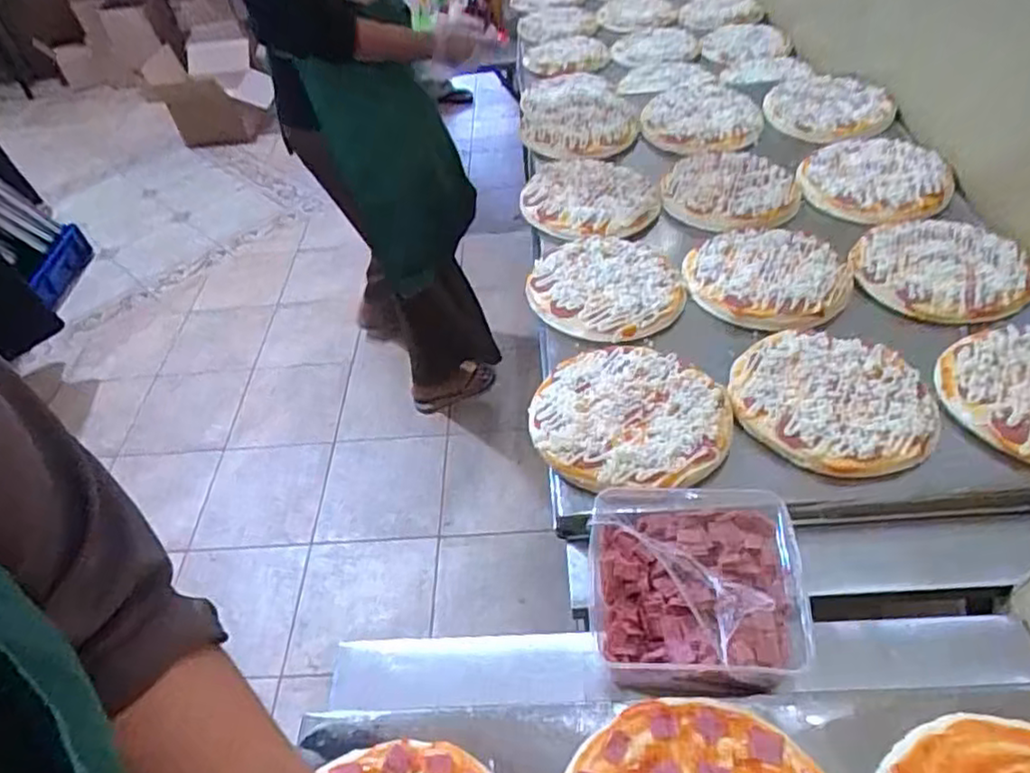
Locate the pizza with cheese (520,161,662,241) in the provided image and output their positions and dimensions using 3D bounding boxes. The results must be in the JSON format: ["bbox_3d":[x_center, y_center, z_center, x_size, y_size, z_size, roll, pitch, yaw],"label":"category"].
[{"bbox_3d":[0.113,-0.290,1.009,0.186,0.027,0.198,-4,46,4],"label":"pizza with cheese"}]

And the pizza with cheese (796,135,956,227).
[{"bbox_3d":[0.538,-0.314,1.007,0.228,0.020,0.201,-33,51,-23],"label":"pizza with cheese"}]

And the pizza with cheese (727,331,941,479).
[{"bbox_3d":[0.328,0.012,0.697,0.194,0.020,0.184,17,51,22],"label":"pizza with cheese"}]

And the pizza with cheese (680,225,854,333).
[{"bbox_3d":[0.325,-0.146,0.856,0.197,0.017,0.187,-4,46,4],"label":"pizza with cheese"}]

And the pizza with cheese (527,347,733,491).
[{"bbox_3d":[0.119,0.031,0.696,0.196,0.027,0.190,-4,46,4],"label":"pizza with cheese"}]

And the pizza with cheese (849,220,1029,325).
[{"bbox_3d":[0.541,-0.150,0.847,0.198,0.013,0.202,-4,46,4],"label":"pizza with cheese"}]

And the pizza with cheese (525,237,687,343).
[{"bbox_3d":[0.116,-0.131,0.858,0.186,0.023,0.181,-4,46,4],"label":"pizza with cheese"}]

